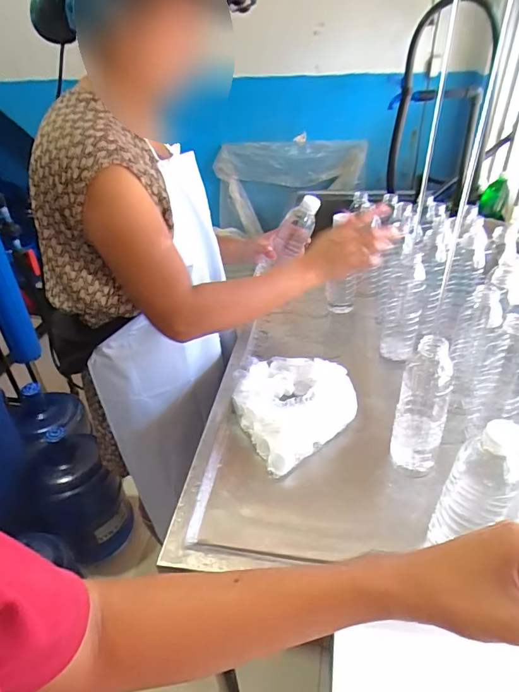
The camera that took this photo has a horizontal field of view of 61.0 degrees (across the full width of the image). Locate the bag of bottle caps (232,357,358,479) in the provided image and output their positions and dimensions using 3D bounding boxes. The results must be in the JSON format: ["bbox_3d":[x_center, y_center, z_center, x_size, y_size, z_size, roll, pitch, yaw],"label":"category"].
[{"bbox_3d":[0.058,0.085,0.721,0.193,0.056,0.212,-18,39,-21],"label":"bag of bottle caps"}]

